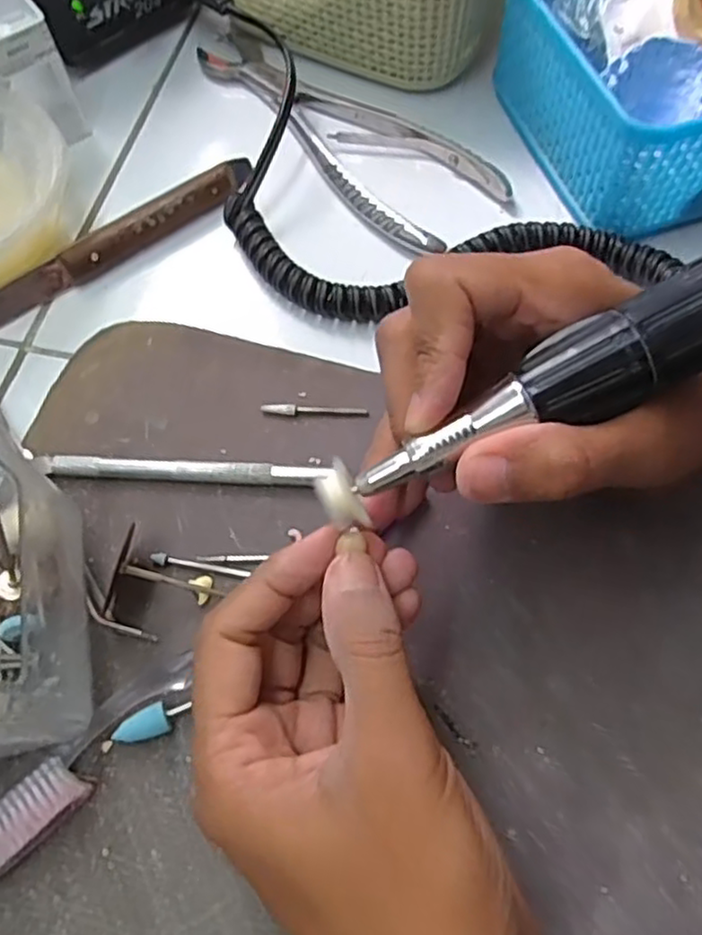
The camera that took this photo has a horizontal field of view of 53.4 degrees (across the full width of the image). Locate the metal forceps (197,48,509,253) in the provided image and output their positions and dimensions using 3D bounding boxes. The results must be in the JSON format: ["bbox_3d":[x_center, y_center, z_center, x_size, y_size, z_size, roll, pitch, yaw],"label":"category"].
[{"bbox_3d":[-0.011,-0.172,0.354,0.187,0.010,0.059,41,73,18],"label":"metal forceps"}]

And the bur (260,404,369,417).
[{"bbox_3d":[-0.015,-0.024,0.287,0.044,0.004,0.005,1,66,3],"label":"bur"}]

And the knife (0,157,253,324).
[{"bbox_3d":[-0.110,-0.104,0.324,0.148,0.011,0.017,-34,69,-12],"label":"knife"}]

